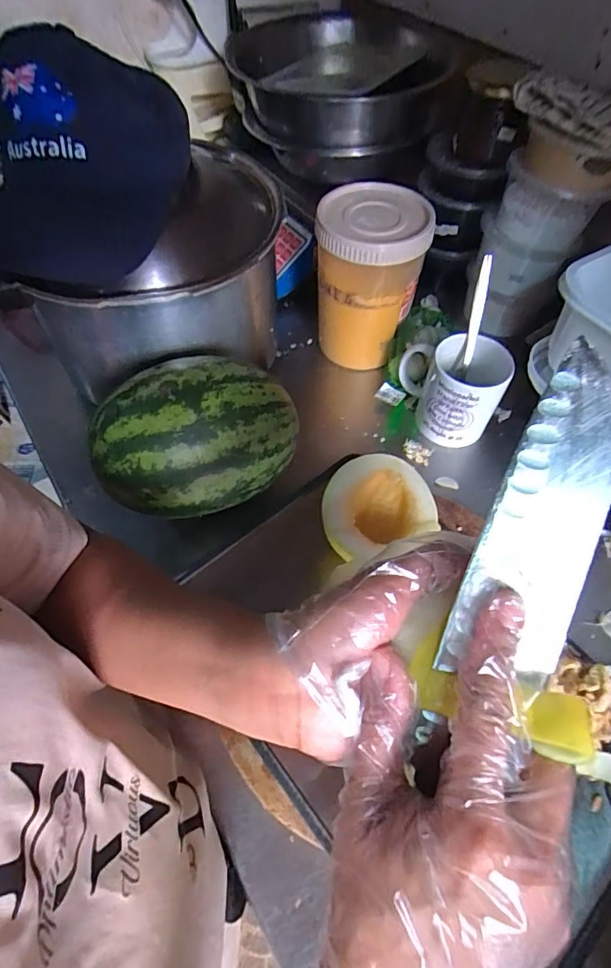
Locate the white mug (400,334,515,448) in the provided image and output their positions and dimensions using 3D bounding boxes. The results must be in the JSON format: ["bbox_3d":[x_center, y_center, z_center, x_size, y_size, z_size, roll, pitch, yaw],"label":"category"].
[{"bbox_3d":[0.156,-0.105,0.516,0.110,0.095,0.088,17,60,10],"label":"white mug"}]

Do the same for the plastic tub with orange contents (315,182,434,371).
[{"bbox_3d":[0.072,-0.233,0.551,0.116,0.174,0.112,0,59,0],"label":"plastic tub with orange contents"}]

